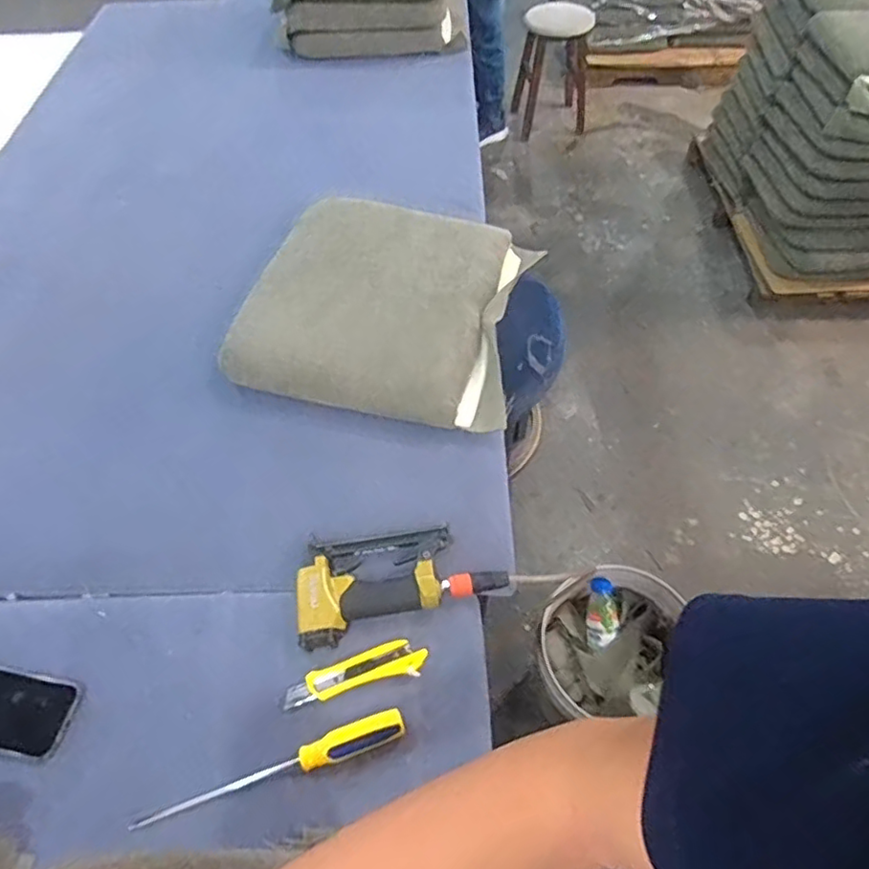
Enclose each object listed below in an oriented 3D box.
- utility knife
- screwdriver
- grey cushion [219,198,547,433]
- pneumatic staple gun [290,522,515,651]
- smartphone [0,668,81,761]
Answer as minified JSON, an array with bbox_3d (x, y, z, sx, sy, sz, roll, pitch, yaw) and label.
[{"bbox_3d":[-0.092,0.276,0.714,0.163,0.010,0.043,-11,56,-7],"label":"utility knife"},{"bbox_3d":[-0.167,0.354,0.641,0.280,0.023,0.031,-17,57,-11],"label":"screwdriver"},{"bbox_3d":[-0.075,-0.218,0.987,0.425,0.091,0.438,9,56,7],"label":"grey cushion"},{"bbox_3d":[-0.042,0.174,0.747,0.250,0.039,0.122,-10,56,-6],"label":"pneumatic staple gun"},{"bbox_3d":[-0.484,0.304,0.679,0.165,0.016,0.079,8,56,6],"label":"smartphone"}]

